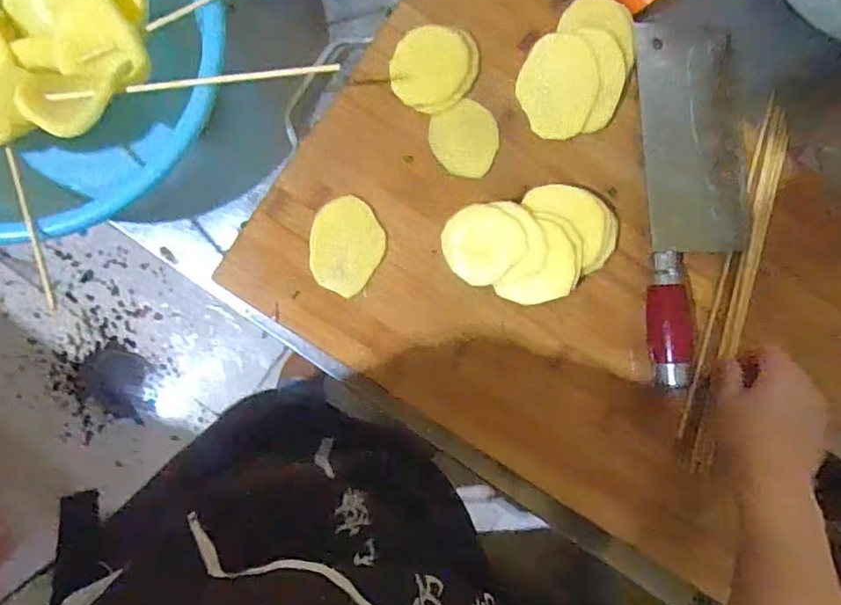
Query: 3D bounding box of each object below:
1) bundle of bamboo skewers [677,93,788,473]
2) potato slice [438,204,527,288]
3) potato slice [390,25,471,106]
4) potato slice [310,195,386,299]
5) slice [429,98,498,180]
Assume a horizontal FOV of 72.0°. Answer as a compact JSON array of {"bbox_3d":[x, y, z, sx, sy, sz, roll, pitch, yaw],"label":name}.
[{"bbox_3d":[0.266,-0.017,0.490,0.032,0.011,0.317,18,86,-6],"label":"bundle of bamboo skewers"},{"bbox_3d":[0.048,-0.047,0.452,0.061,0.004,0.060,-2,85,17],"label":"potato slice"},{"bbox_3d":[0.008,-0.187,0.458,0.061,0.004,0.060,-4,94,-5],"label":"potato slice"},{"bbox_3d":[-0.057,-0.044,0.449,0.055,0.004,0.073,9,87,-6],"label":"potato slice"},{"bbox_3d":[0.037,-0.129,0.461,0.053,0.004,0.058,0,88,-7],"label":"slice"}]

